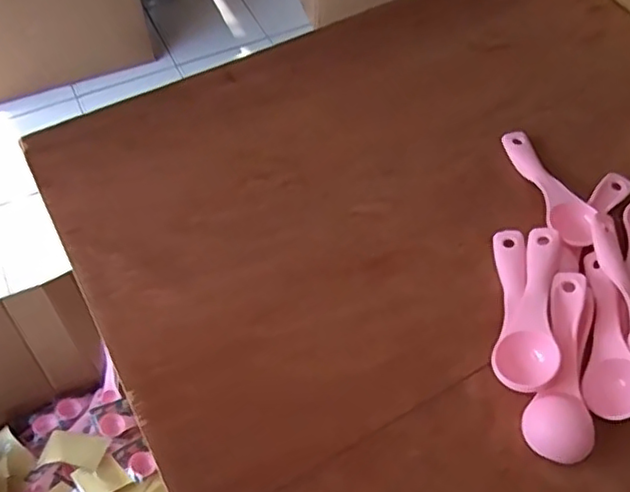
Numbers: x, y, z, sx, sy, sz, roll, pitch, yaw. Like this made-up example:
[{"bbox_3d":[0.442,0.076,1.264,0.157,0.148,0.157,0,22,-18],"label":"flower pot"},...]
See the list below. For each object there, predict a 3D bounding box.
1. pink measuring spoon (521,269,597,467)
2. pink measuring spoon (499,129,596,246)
[{"bbox_3d":[0.152,0.070,0.372,0.037,0.020,0.116,16,57,10],"label":"pink measuring spoon"},{"bbox_3d":[0.167,-0.045,0.448,0.029,0.025,0.114,-6,56,-5],"label":"pink measuring spoon"}]

